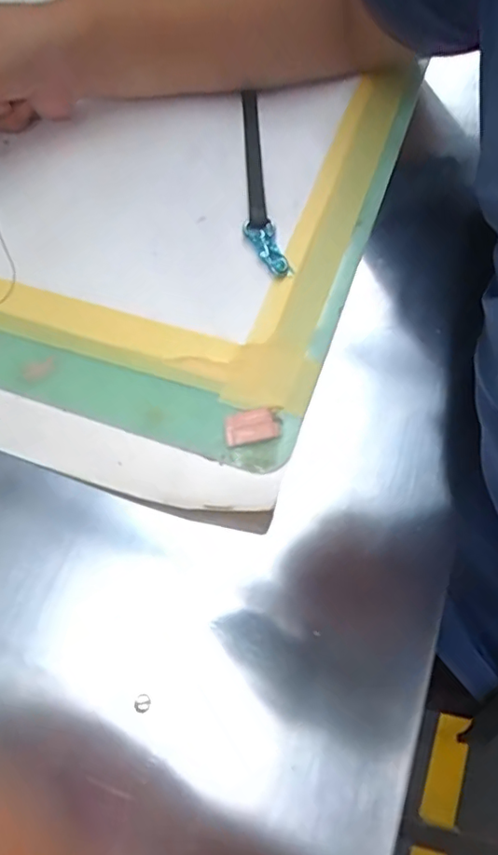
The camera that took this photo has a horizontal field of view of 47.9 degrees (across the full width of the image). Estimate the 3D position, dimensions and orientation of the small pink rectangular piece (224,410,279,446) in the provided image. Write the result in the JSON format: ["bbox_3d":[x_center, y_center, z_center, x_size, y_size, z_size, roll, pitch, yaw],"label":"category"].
[{"bbox_3d":[0.001,-0.001,0.342,0.031,0.004,0.020,-11,66,-4],"label":"small pink rectangular piece"}]

